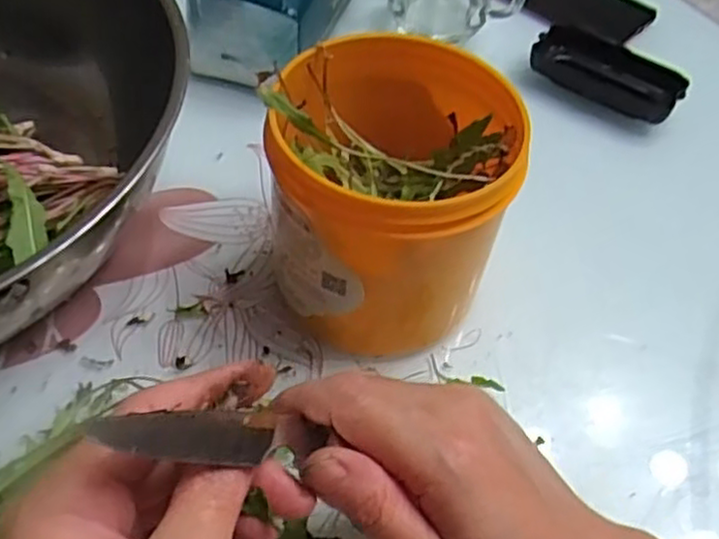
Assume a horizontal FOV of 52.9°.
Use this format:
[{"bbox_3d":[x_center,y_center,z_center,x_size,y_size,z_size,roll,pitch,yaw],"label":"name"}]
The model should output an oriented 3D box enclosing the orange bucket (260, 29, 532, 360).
[{"bbox_3d":[0.016,-0.035,0.380,0.117,0.124,0.127,3,51,-3],"label":"orange bucket"}]

